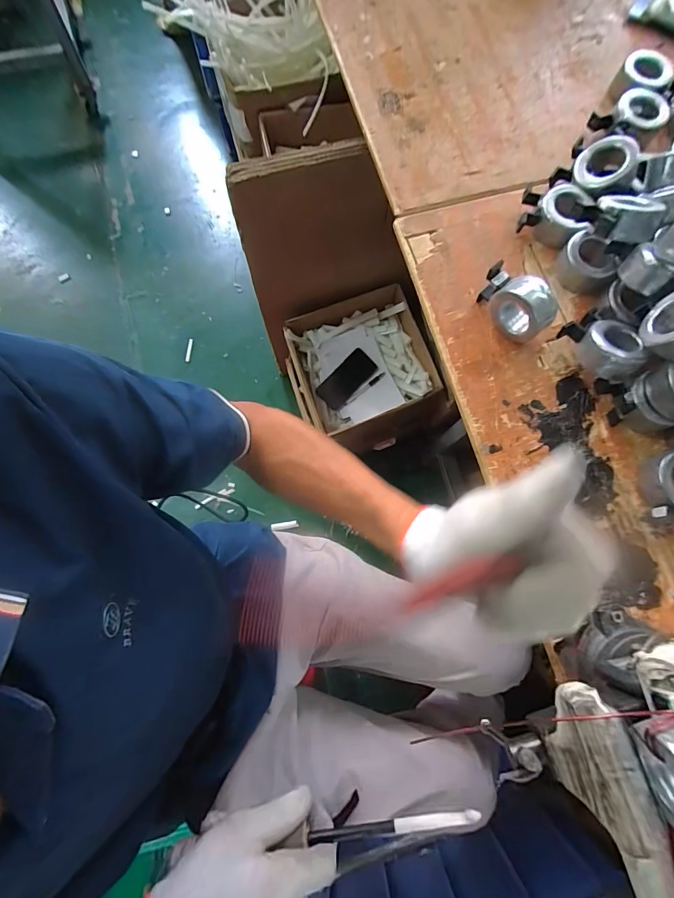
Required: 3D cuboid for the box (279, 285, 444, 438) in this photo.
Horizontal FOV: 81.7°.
[{"bbox_3d":[0.053,-0.215,0.996,0.333,0.128,0.297,-18,78,-6],"label":"box"}]

